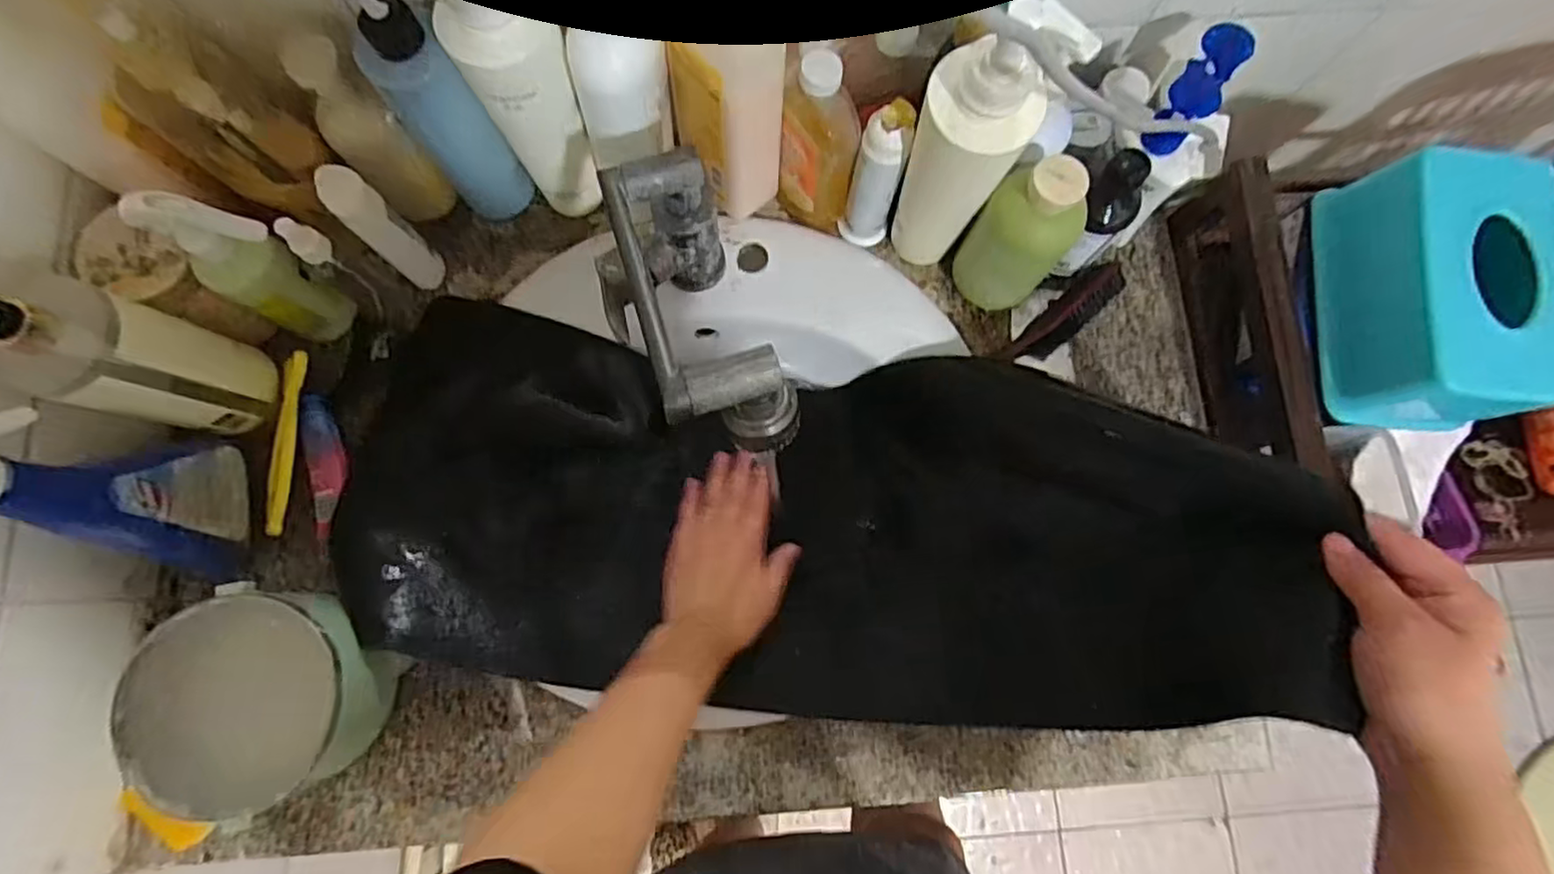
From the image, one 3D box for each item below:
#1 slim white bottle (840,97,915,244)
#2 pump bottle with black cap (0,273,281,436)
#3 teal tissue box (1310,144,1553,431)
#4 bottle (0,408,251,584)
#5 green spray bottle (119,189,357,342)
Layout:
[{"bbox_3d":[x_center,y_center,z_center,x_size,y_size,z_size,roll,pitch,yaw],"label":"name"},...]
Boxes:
[{"bbox_3d":[0.080,-0.208,0.560,0.036,0.155,0.030,23,78,4],"label":"slim white bottle"},{"bbox_3d":[-0.466,-0.061,0.474,0.088,0.217,0.083,11,78,1],"label":"pump bottle with black cap"},{"bbox_3d":[0.500,-0.103,0.513,0.129,0.087,0.194,2,78,-1],"label":"teal tissue box"},{"bbox_3d":[-0.438,0.039,0.441,0.043,0.230,0.100,10,78,1],"label":"bottle"},{"bbox_3d":[-0.393,-0.125,0.517,0.048,0.175,0.055,28,79,5],"label":"green spray bottle"}]

